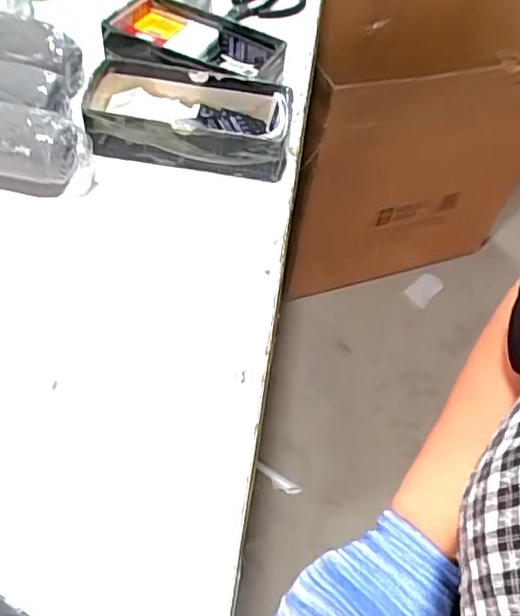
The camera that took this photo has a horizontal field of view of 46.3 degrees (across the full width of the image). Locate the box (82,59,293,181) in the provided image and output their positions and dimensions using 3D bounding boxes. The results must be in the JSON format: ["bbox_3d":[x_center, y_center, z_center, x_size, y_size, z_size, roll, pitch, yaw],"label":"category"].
[{"bbox_3d":[-0.081,-0.219,0.697,0.231,0.050,0.116,7,54,0],"label":"box"}]

